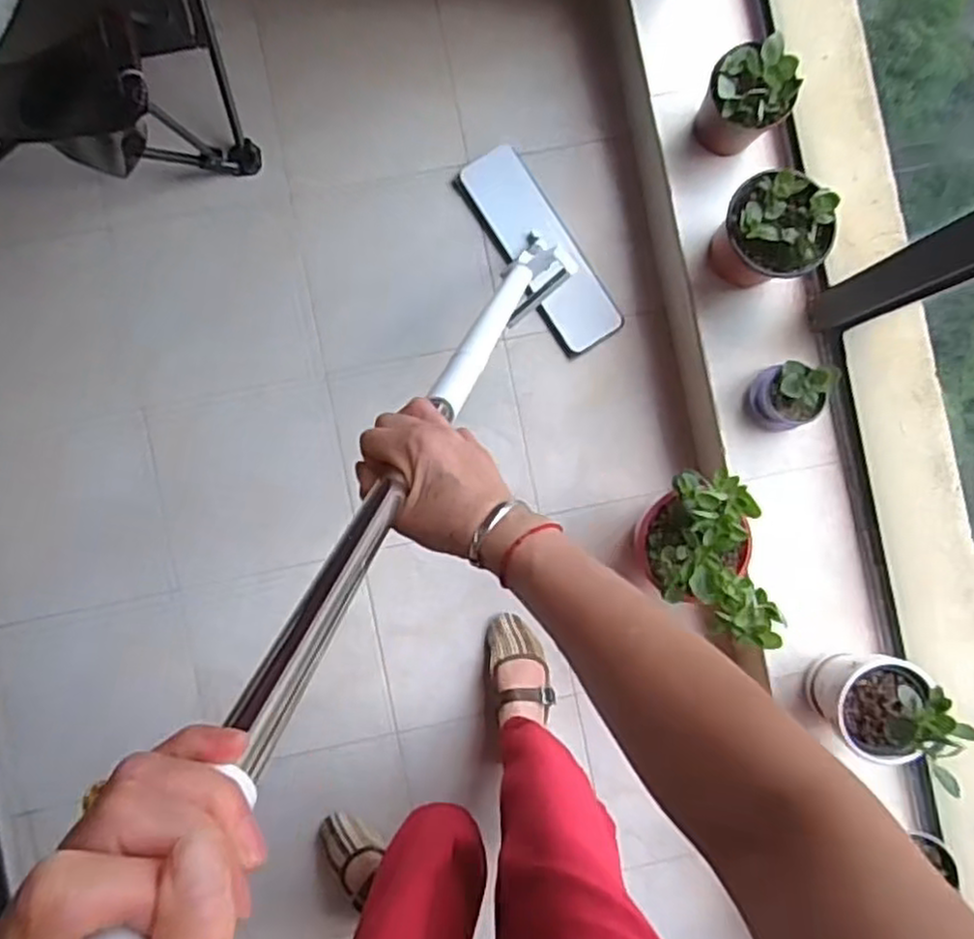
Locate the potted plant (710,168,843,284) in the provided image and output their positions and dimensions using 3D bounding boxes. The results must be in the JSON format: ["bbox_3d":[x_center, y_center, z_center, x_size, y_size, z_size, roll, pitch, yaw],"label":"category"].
[{"bbox_3d":[0.392,-0.329,1.027,0.123,0.160,0.137,-27,90,-3],"label":"potted plant"}]

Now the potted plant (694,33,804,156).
[{"bbox_3d":[0.364,-0.522,1.041,0.113,0.127,0.115,0,89,-3],"label":"potted plant"}]

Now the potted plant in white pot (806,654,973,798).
[{"bbox_3d":[0.530,0.319,0.982,0.117,0.220,0.128,0,89,-3],"label":"potted plant in white pot"}]

